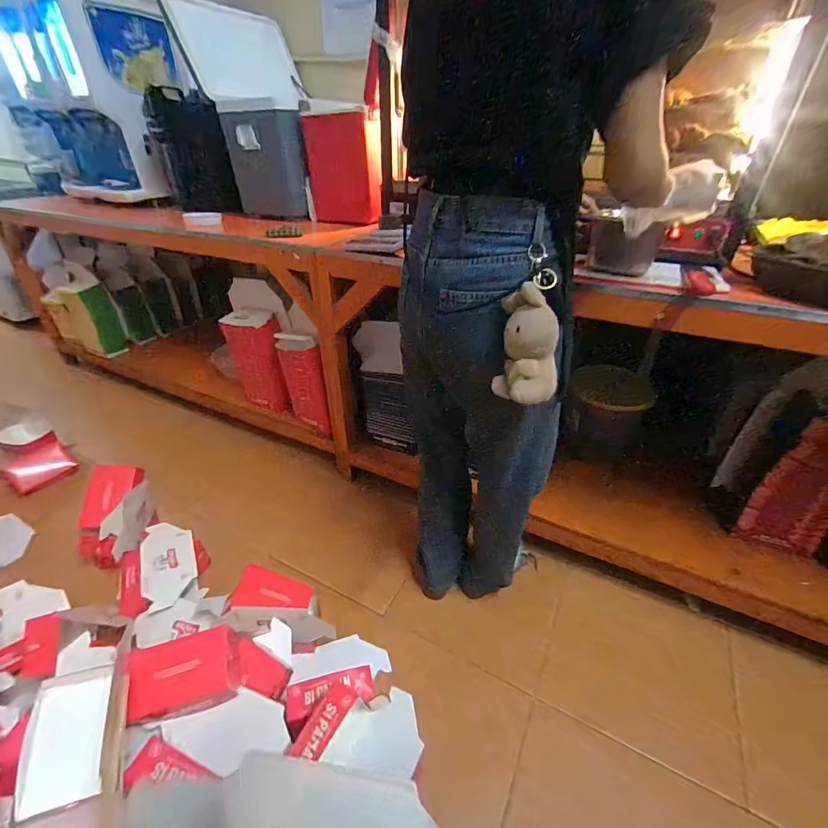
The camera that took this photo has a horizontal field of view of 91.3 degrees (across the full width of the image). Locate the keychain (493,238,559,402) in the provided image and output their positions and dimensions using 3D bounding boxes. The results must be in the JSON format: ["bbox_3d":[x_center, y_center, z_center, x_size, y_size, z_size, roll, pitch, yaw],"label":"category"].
[{"bbox_3d":[0.157,-0.113,0.544,0.077,0.192,0.050,2,8,3],"label":"keychain"}]

